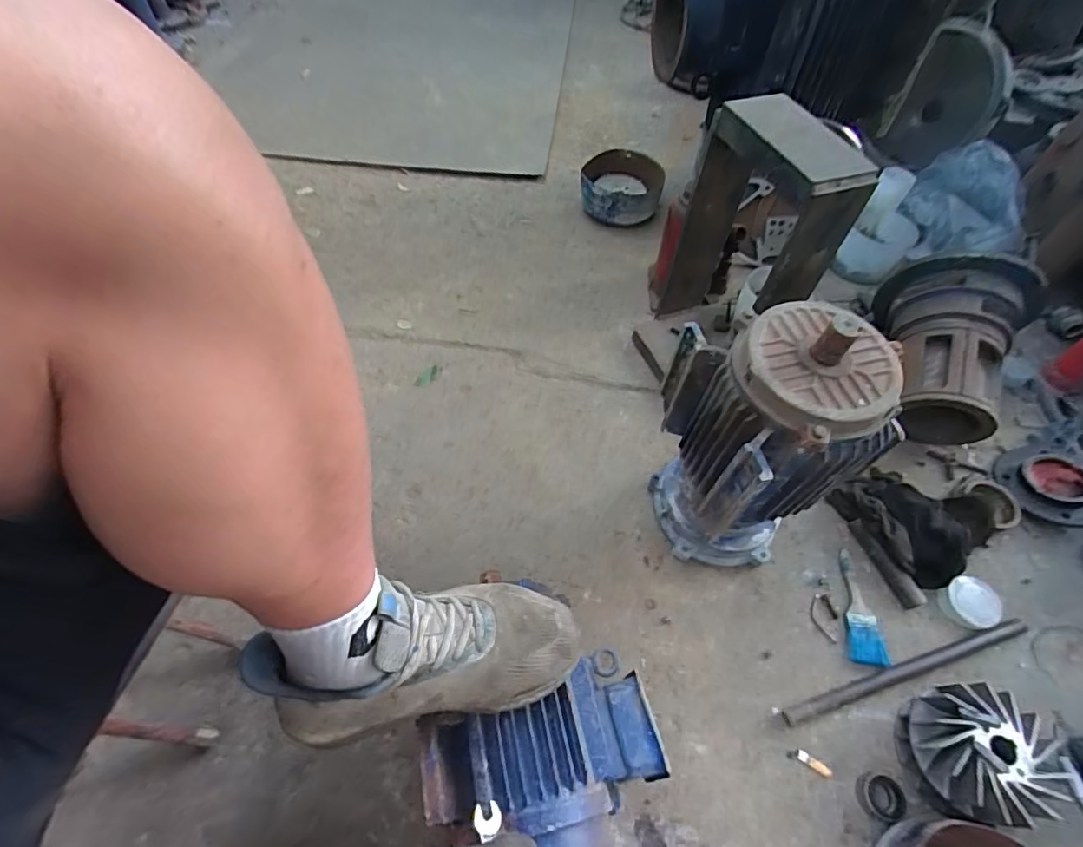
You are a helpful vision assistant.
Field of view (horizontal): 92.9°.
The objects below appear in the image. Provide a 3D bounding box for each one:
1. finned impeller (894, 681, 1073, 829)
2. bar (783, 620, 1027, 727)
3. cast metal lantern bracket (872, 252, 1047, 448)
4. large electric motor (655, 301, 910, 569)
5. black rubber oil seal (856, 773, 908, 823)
[{"bbox_3d":[0.503,0.383,0.602,0.124,0.096,0.129,5,57,1],"label":"finned impeller"},{"bbox_3d":[0.509,0.339,0.709,0.395,0.015,0.021,-14,59,-11],"label":"bar"},{"bbox_3d":[0.714,-0.116,0.876,0.227,0.214,0.271,15,58,7],"label":"cast metal lantern bracket"},{"bbox_3d":[0.264,0.037,0.657,0.182,0.404,0.190,-11,58,-9],"label":"large electric motor"},{"bbox_3d":[0.416,0.458,0.630,0.048,0.017,0.046,6,57,1],"label":"black rubber oil seal"}]

